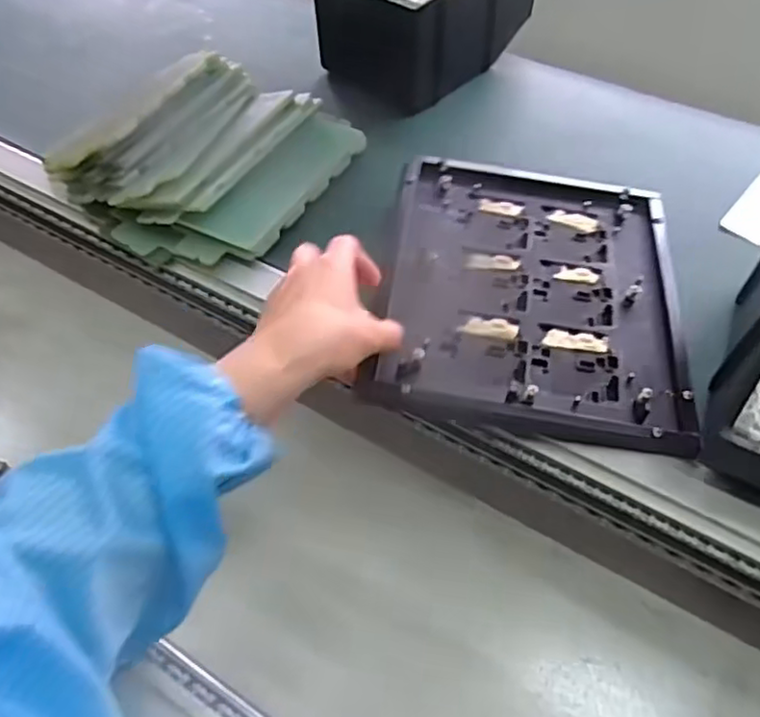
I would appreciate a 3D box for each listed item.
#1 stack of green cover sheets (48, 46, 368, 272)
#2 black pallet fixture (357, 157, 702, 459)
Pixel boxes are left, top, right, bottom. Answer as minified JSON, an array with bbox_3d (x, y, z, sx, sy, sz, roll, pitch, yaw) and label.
[{"bbox_3d":[-0.162,-0.194,0.618,0.225,0.071,0.232,25,52,17],"label":"stack of green cover sheets"},{"bbox_3d":[0.122,-0.061,0.516,0.223,0.031,0.266,5,53,6],"label":"black pallet fixture"}]

